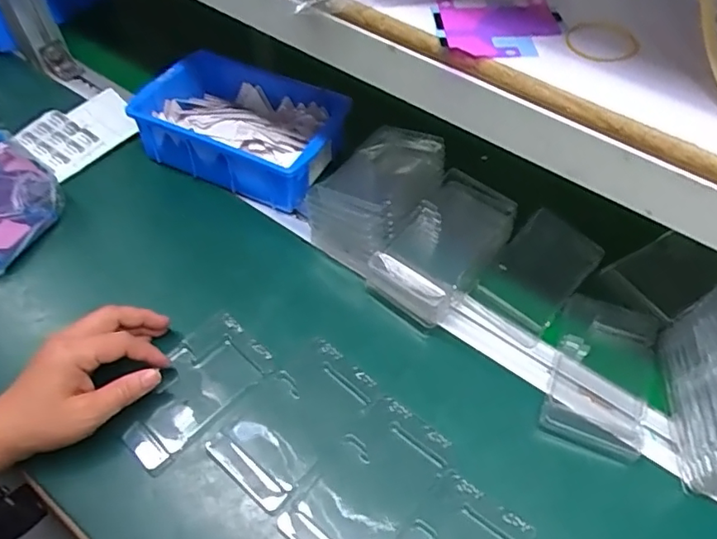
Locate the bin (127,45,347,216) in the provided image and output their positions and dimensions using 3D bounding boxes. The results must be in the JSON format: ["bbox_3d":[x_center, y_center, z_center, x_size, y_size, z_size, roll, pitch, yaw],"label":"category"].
[{"bbox_3d":[-0.121,-0.150,0.592,0.196,0.069,0.129,19,55,13],"label":"bin"}]

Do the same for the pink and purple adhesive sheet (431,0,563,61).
[{"bbox_3d":[0.089,-0.151,0.354,0.078,0.006,0.057,-6,54,-2],"label":"pink and purple adhesive sheet"}]

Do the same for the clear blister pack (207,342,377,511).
[{"bbox_3d":[-0.049,0.115,0.437,0.073,0.010,0.121,34,60,22],"label":"clear blister pack"}]

